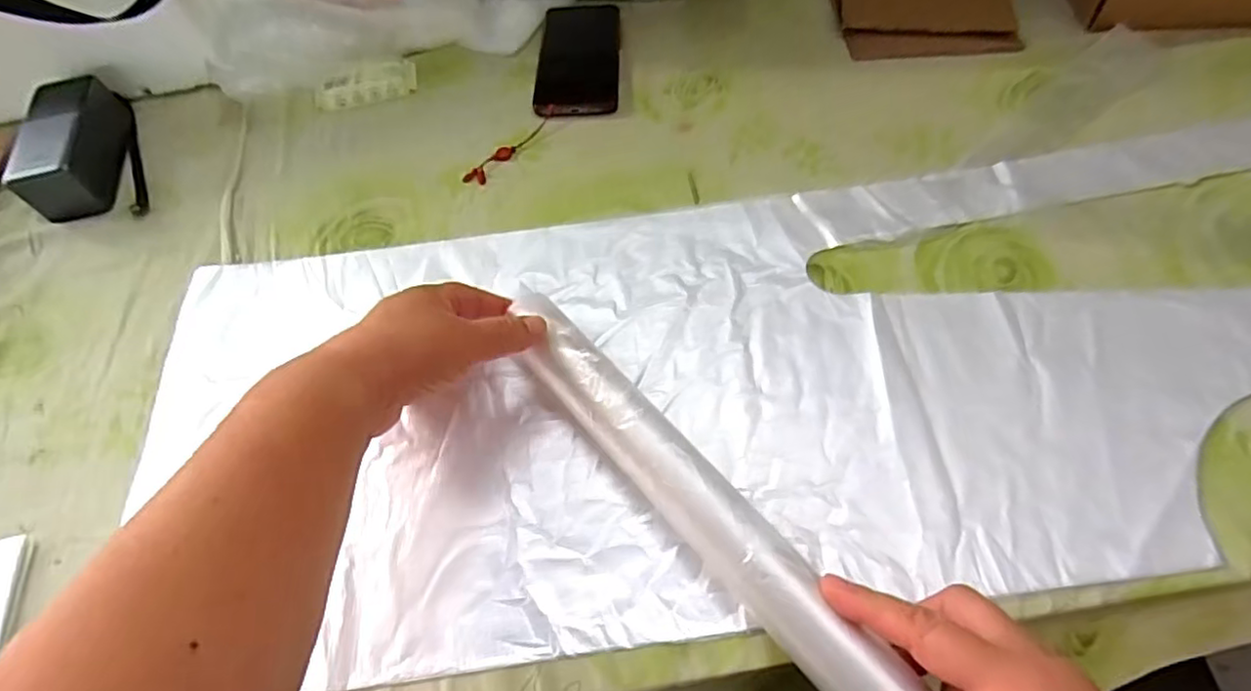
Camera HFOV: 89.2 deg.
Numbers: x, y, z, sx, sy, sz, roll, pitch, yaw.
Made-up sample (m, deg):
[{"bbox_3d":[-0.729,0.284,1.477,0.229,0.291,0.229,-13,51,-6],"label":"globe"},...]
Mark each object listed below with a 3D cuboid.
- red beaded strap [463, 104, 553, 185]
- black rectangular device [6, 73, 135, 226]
[{"bbox_3d":[-0.099,-0.175,0.555,0.018,0.005,0.106,32,67,19],"label":"red beaded strap"},{"bbox_3d":[-0.483,-0.177,0.554,0.060,0.046,0.141,-13,58,-4],"label":"black rectangular device"}]

